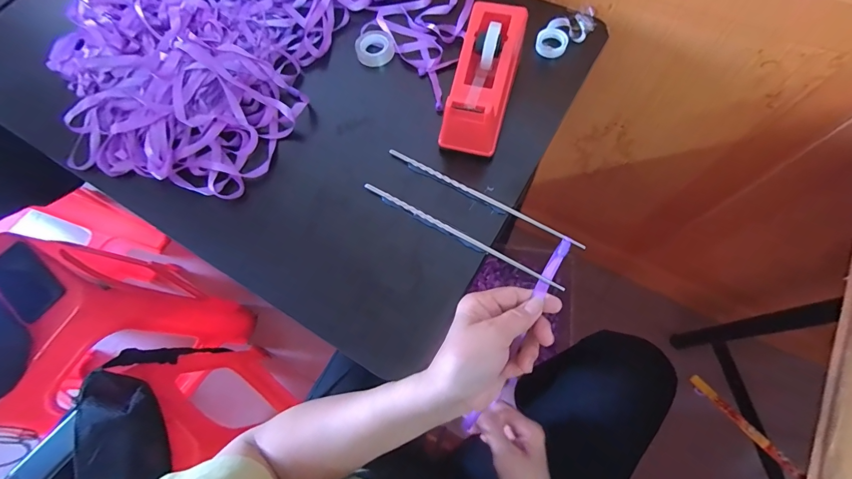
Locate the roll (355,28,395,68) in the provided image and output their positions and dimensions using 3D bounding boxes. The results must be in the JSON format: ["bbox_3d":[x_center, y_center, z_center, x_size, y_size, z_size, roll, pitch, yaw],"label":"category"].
[{"bbox_3d":[-0.065,-0.242,0.464,0.045,0.019,0.047,-2,69,4],"label":"roll"}]

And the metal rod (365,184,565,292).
[{"bbox_3d":[0.032,-0.007,0.365,0.220,0.008,0.008,29,73,12],"label":"metal rod"}]

